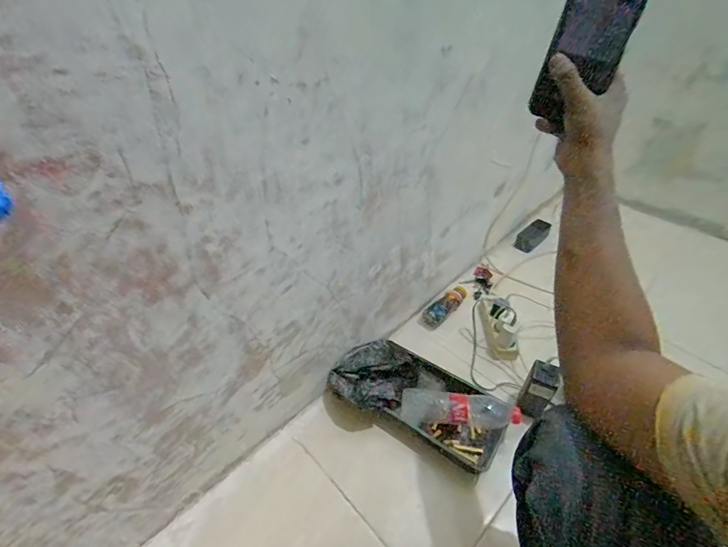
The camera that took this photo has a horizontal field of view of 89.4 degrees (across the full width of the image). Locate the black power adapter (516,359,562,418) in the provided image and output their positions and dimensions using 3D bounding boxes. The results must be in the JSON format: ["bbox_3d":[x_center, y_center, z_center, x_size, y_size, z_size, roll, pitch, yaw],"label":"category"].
[{"bbox_3d":[0.343,0.231,0.725,0.053,0.114,0.023,24,8,26],"label":"black power adapter"}]

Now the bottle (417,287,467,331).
[{"bbox_3d":[0.220,0.088,0.998,0.184,0.048,0.047,-35,51,-30],"label":"bottle"}]

